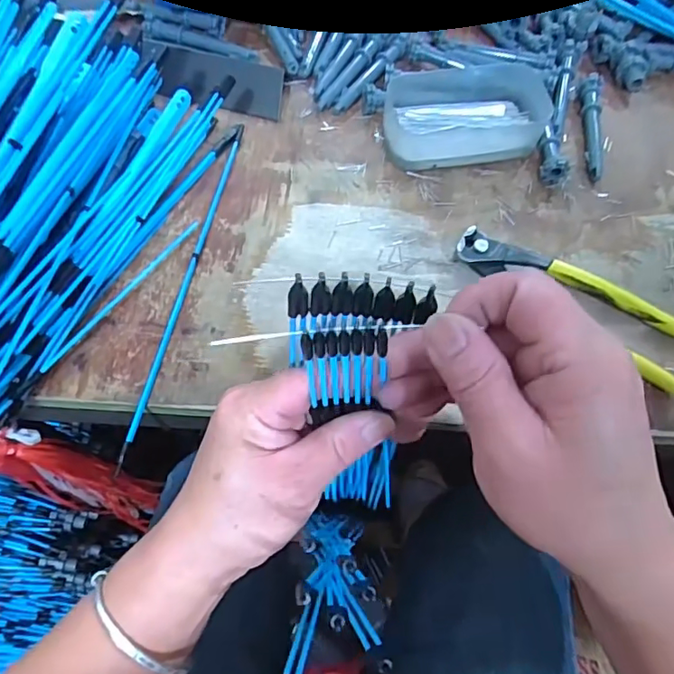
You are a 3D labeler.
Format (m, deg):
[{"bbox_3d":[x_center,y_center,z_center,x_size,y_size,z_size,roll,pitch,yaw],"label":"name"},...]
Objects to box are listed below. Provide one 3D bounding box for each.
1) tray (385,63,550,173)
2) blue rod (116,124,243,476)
[{"bbox_3d":[0.098,-0.170,0.415,0.122,0.033,0.073,-8,66,-6],"label":"tray"},{"bbox_3d":[-0.099,-0.041,0.361,0.007,0.008,0.262,10,65,2],"label":"blue rod"}]

